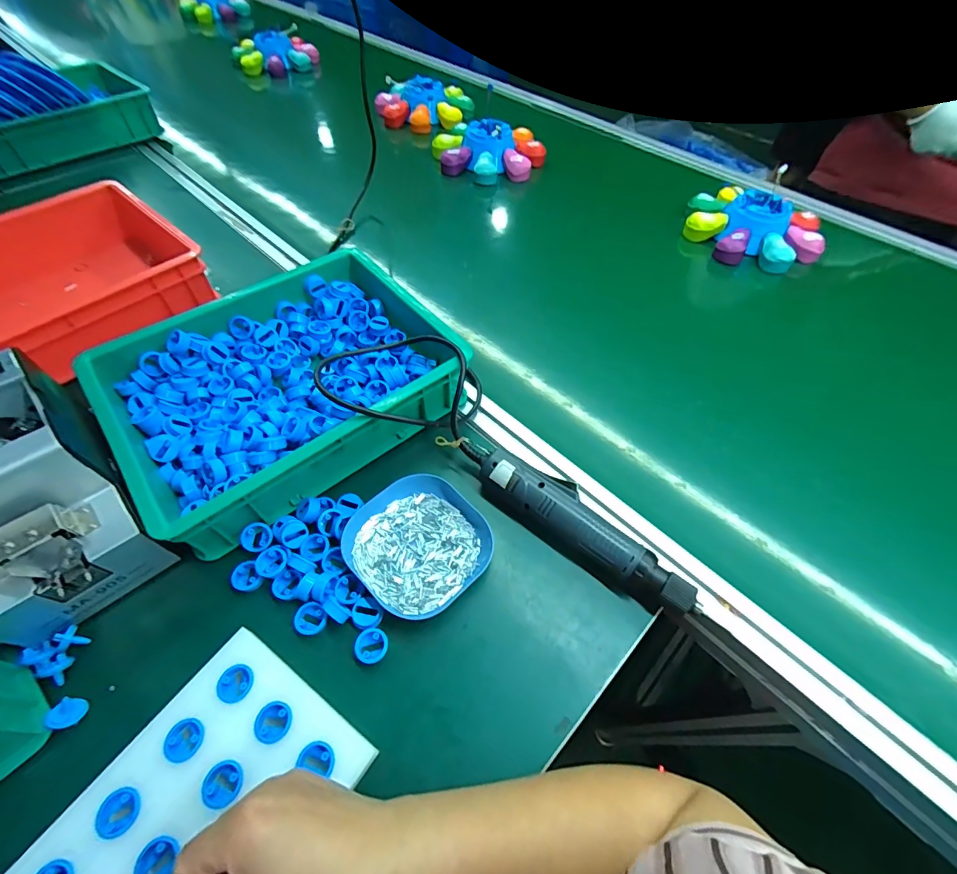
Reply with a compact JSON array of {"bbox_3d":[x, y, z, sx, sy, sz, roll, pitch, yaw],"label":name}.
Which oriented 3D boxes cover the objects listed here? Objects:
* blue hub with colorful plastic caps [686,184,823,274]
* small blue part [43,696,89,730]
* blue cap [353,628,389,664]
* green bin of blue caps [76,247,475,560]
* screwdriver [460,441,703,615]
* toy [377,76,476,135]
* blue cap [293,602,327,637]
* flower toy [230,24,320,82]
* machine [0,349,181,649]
[{"bbox_3d":[0.471,-0.363,0.761,0.229,0.057,0.182,30,58,20],"label":"blue hub with colorful plastic caps"},{"bbox_3d":[-0.321,0.216,0.345,0.019,0.018,0.021,4,53,2],"label":"small blue part"},{"bbox_3d":[-0.092,0.179,0.379,0.028,0.014,0.026,0,53,0],"label":"blue cap"},{"bbox_3d":[-0.215,-0.064,0.500,0.329,0.083,0.280,-34,61,-23],"label":"green bin of blue caps"},{"bbox_3d":[0.087,0.082,0.433,0.250,0.046,0.047,30,58,20],"label":"screwdriver"},{"bbox_3d":[-0.125,-0.780,1.029,0.223,0.079,0.154,-6,54,-5],"label":"toy"},{"bbox_3d":[-0.147,0.159,0.387,0.028,0.013,0.025,14,54,10],"label":"blue cap"},{"bbox_3d":[-0.537,-1.019,1.176,0.196,0.077,0.124,-32,60,-22],"label":"flower toy"},{"bbox_3d":[-0.376,0.057,0.368,0.138,0.153,0.168,-34,61,-23],"label":"machine"}]

